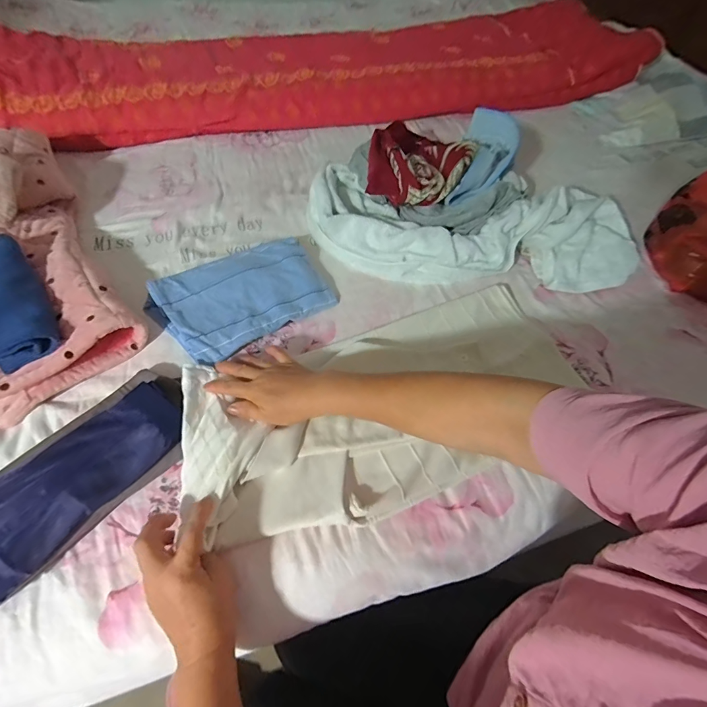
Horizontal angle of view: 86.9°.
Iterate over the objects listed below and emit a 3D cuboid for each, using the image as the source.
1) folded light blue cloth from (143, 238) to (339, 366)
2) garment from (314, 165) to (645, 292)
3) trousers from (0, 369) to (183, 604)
[{"bbox_3d":[-0.167,-0.088,0.574,0.253,0.030,0.161,-26,64,-19],"label":"folded light blue cloth"},{"bbox_3d":[0.201,-0.219,0.645,0.547,0.104,0.180,6,56,0],"label":"garment"},{"bbox_3d":[-0.315,0.133,0.416,0.132,0.032,0.273,38,63,18],"label":"trousers"}]

